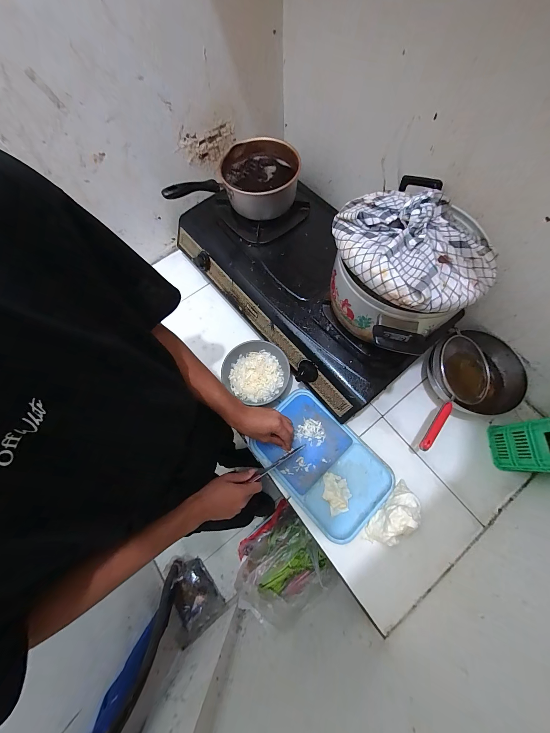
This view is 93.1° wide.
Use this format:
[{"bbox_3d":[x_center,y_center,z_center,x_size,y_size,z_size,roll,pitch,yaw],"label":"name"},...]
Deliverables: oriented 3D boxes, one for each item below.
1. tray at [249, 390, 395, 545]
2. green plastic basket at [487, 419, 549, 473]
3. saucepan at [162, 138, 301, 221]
[{"bbox_3d":[0.102,0.217,0.590,0.200,0.029,0.293,-43,73,-12],"label":"tray"},{"bbox_3d":[0.538,0.163,0.513,0.092,0.178,0.090,7,70,6],"label":"green plastic basket"},{"bbox_3d":[-0.087,-0.449,0.621,0.288,0.106,0.191,-7,69,0],"label":"saucepan"}]

